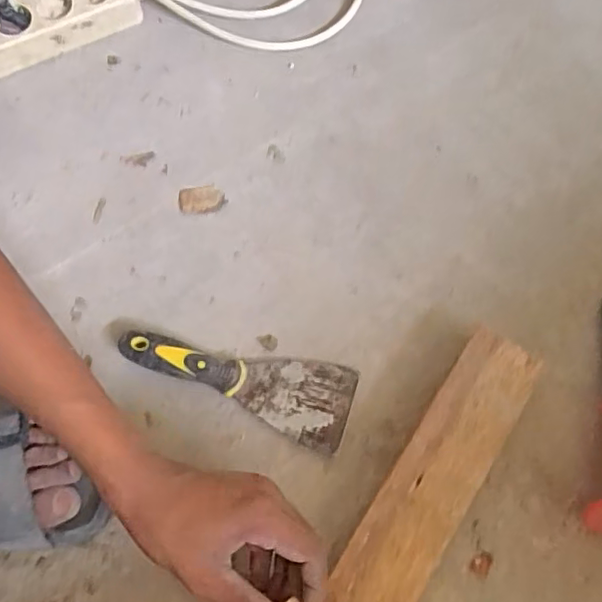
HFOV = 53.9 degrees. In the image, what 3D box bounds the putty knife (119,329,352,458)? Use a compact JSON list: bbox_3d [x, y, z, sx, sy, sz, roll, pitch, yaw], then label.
[{"bbox_3d":[-0.055,0.064,0.487,0.194,0.024,0.067,14,67,8],"label":"putty knife"}]

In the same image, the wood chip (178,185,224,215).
[{"bbox_3d":[-0.097,-0.098,0.572,0.042,0.006,0.030,-10,66,-2],"label":"wood chip"}]

